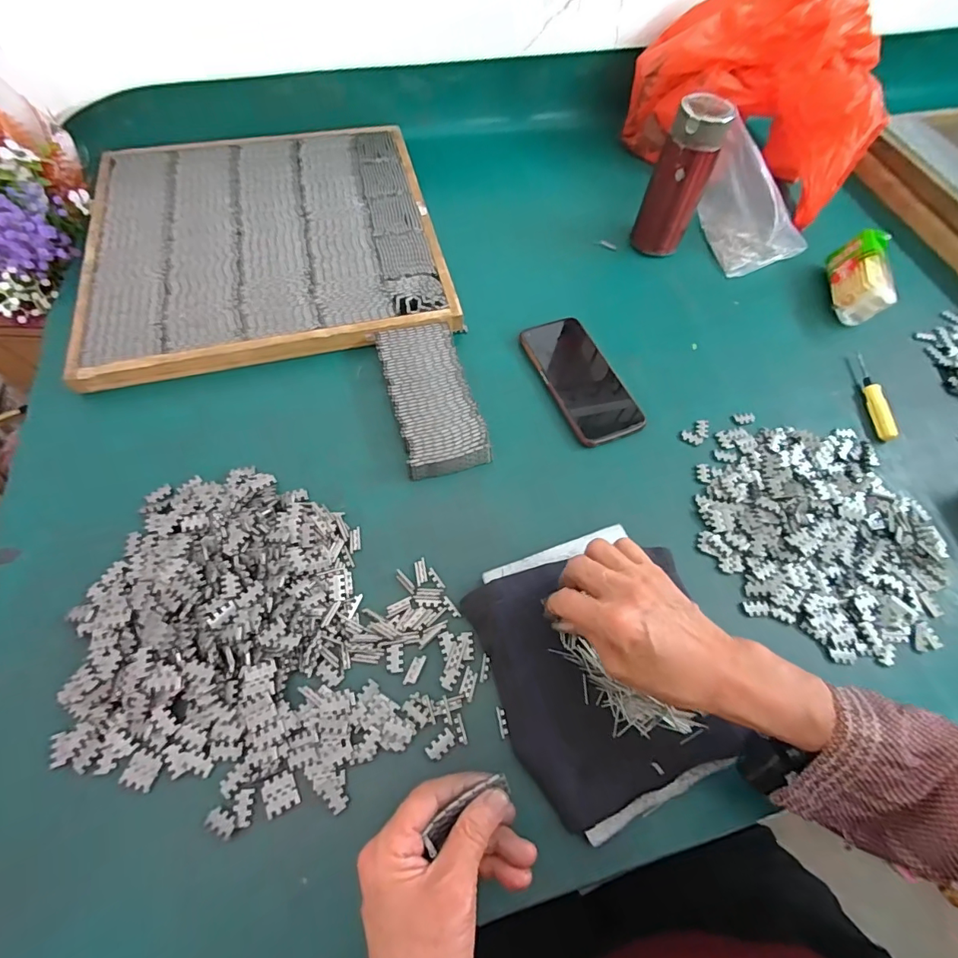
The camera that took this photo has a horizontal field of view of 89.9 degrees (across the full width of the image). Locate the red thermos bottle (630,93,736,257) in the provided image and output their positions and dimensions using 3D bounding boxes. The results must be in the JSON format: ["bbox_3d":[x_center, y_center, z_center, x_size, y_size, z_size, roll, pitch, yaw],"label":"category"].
[{"bbox_3d":[0.239,-0.356,0.580,0.061,0.159,0.051,25,63,10],"label":"red thermos bottle"}]

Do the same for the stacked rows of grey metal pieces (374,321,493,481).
[{"bbox_3d":[-0.050,-0.085,0.498,0.081,0.024,0.174,-14,64,-11],"label":"stacked rows of grey metal pieces"}]

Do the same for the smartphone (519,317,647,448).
[{"bbox_3d":[0.112,-0.113,0.526,0.078,0.014,0.164,-20,65,-13],"label":"smartphone"}]

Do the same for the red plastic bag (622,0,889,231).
[{"bbox_3d":[0.386,-0.528,0.662,0.319,0.196,0.161,40,67,17],"label":"red plastic bag"}]

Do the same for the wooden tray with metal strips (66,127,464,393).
[{"bbox_3d":[-0.258,-0.300,0.595,0.391,0.027,0.393,-12,63,-10],"label":"wooden tray with metal strips"}]

